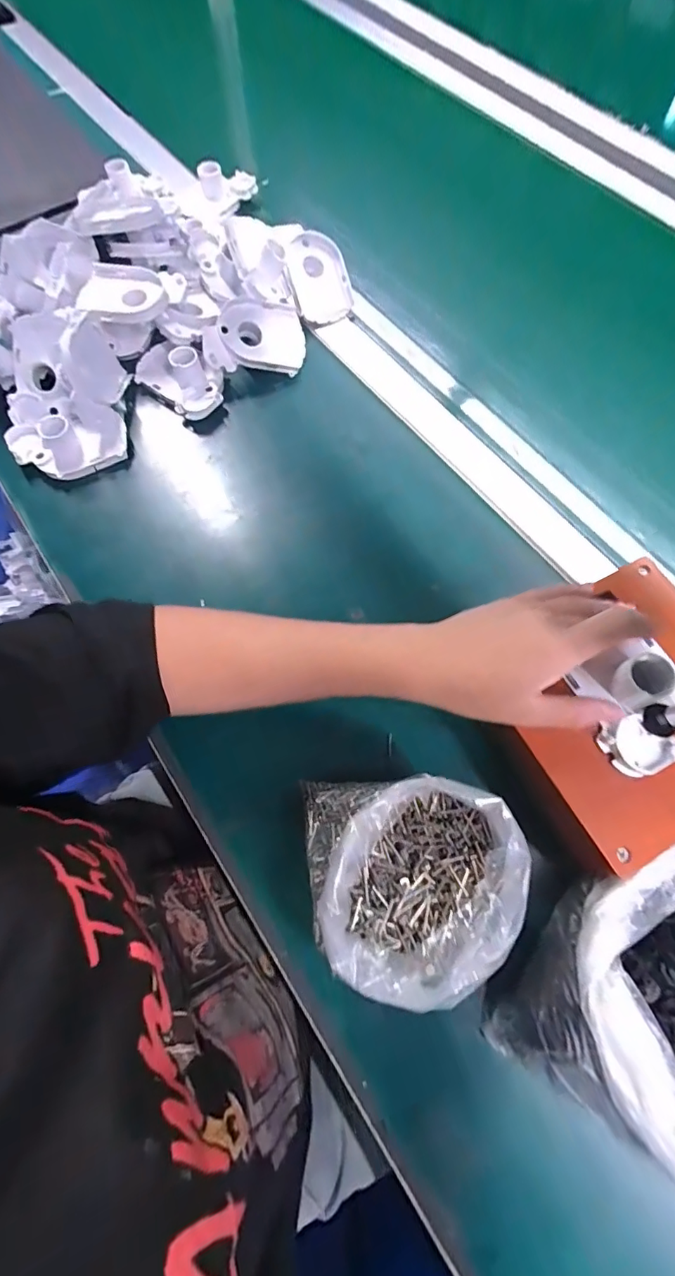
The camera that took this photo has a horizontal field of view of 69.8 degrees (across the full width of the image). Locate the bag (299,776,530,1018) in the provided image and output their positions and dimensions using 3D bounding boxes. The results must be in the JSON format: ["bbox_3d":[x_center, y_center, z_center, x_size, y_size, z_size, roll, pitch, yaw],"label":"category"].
[{"bbox_3d":[0.037,0.144,0.295,0.127,0.094,0.110,4,70,3],"label":"bag"}]

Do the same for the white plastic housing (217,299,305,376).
[{"bbox_3d":[-0.073,-0.293,0.475,0.082,0.013,0.062,-8,98,-19],"label":"white plastic housing"}]

